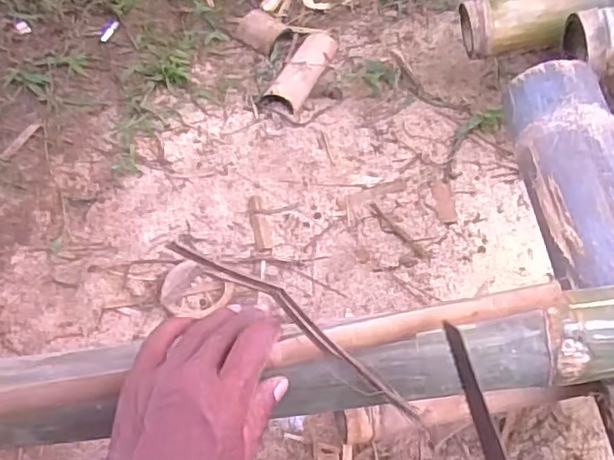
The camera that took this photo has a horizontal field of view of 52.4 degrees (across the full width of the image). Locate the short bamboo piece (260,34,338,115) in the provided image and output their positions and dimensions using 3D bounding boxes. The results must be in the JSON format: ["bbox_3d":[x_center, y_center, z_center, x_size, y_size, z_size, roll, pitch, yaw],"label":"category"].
[{"bbox_3d":[-0.005,-0.265,0.998,0.069,0.026,0.208,15,55,14],"label":"short bamboo piece"}]

